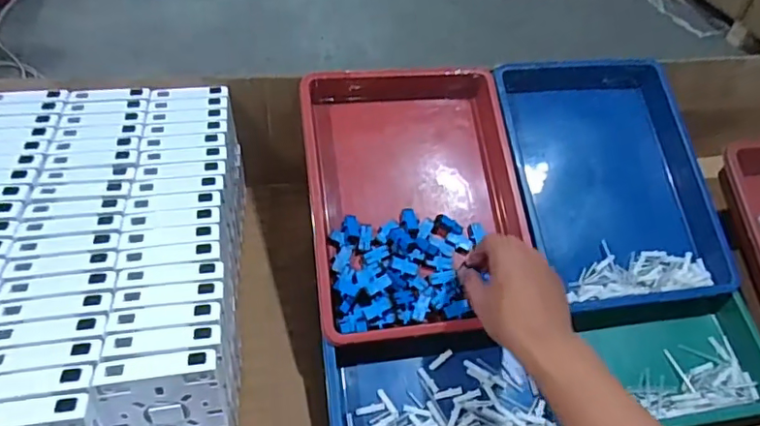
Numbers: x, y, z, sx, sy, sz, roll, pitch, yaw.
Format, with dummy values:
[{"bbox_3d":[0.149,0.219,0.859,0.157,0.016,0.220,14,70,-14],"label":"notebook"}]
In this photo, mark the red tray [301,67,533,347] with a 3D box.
[{"bbox_3d":[0.038,-0.021,0.641,0.238,0.063,0.321,-4,70,-12],"label":"red tray"}]

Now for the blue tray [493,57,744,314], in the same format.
[{"bbox_3d":[0.280,-0.049,0.683,0.240,0.062,0.323,-7,71,-7],"label":"blue tray"}]

